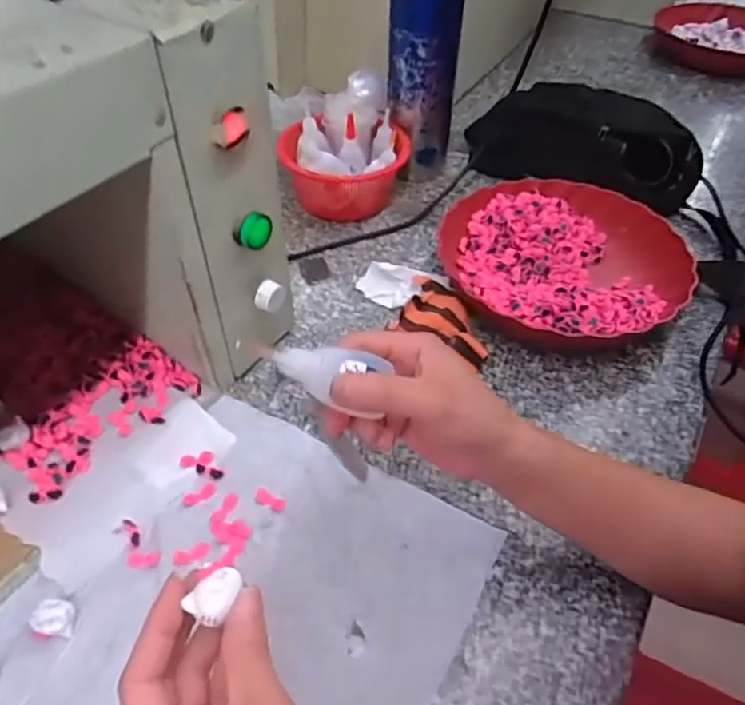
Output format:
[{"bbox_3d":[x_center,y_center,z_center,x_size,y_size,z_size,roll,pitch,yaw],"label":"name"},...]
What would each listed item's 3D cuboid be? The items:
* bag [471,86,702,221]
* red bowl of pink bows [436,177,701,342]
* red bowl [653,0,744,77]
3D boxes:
[{"bbox_3d":[0.254,-0.250,0.734,0.270,0.100,0.102,17,48,15],"label":"bag"},{"bbox_3d":[0.196,-0.097,0.619,0.215,0.048,0.229,1,46,-1],"label":"red bowl of pink bows"},{"bbox_3d":[0.612,-0.540,1.045,0.239,0.058,0.239,21,51,19],"label":"red bowl"}]

